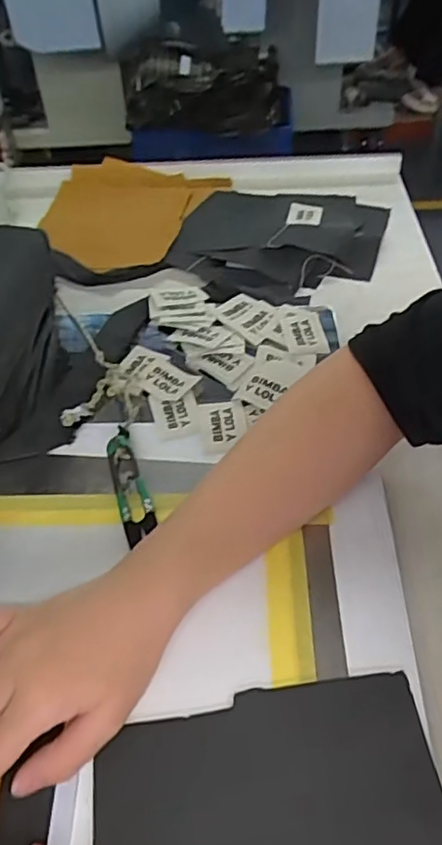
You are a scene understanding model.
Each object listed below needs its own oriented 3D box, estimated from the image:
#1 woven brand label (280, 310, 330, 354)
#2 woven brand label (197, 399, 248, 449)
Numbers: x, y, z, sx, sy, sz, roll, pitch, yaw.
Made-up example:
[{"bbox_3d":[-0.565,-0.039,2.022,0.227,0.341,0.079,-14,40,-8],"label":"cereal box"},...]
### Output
[{"bbox_3d":[0.071,-0.078,0.528,0.034,0.007,0.059,-7,48,-3],"label":"woven brand label"},{"bbox_3d":[0.001,-0.001,0.457,0.035,0.004,0.047,-8,49,-3],"label":"woven brand label"}]

